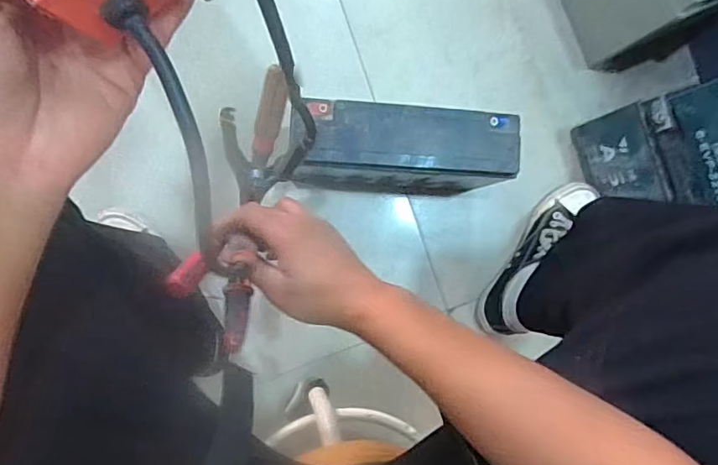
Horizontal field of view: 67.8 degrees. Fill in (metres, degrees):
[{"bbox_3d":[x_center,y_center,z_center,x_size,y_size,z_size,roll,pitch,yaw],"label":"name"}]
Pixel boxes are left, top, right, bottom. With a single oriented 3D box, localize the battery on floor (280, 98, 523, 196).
[{"bbox_3d":[0.045,-0.101,0.681,0.261,0.170,0.077,3,87,-7],"label":"battery on floor"}]

